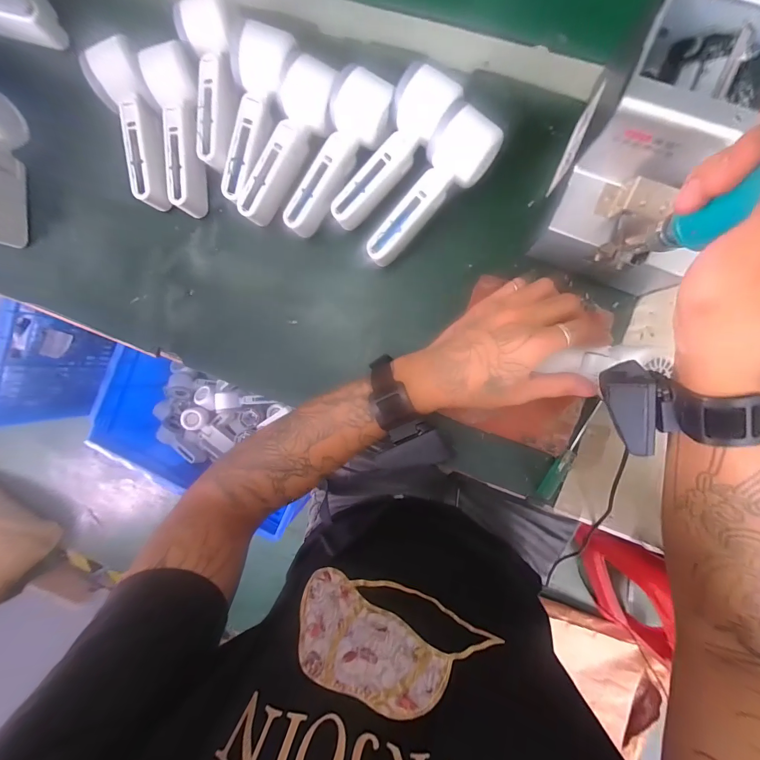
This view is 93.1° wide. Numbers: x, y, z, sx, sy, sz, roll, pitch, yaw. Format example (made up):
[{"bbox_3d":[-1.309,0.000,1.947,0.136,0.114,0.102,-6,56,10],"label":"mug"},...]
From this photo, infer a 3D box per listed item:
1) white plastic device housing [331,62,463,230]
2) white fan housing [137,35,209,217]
[{"bbox_3d":[0.015,-0.223,0.360,0.055,0.052,0.165,35,95,5],"label":"white plastic device housing"},{"bbox_3d":[-0.203,-0.255,0.381,0.051,0.061,0.151,-9,90,7],"label":"white fan housing"}]

